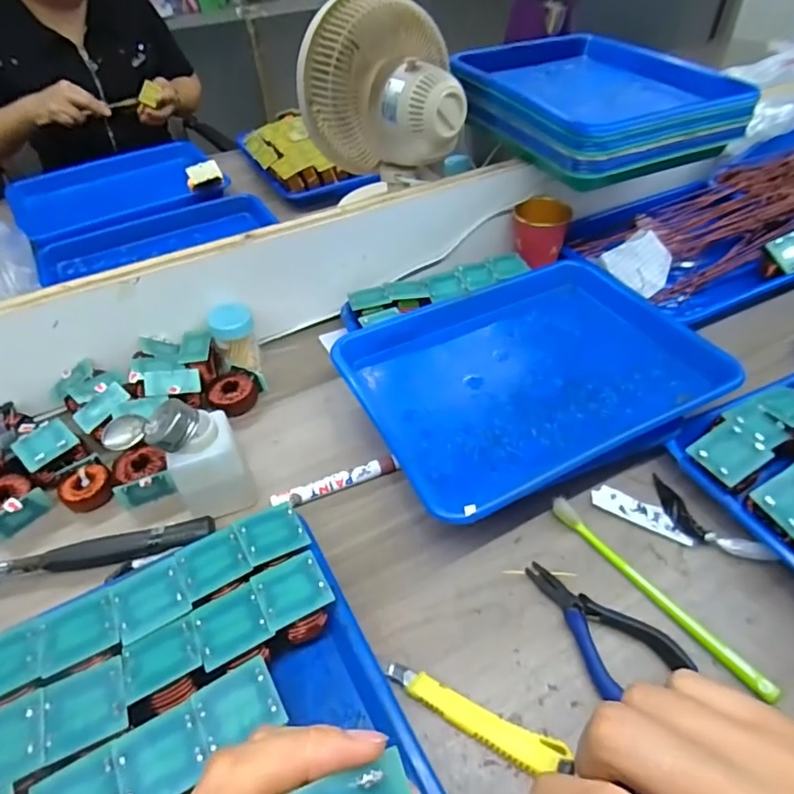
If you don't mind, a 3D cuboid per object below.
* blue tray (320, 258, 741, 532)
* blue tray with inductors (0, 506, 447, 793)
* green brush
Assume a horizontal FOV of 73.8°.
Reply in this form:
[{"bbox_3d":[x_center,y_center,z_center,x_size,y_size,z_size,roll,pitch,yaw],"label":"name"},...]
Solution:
[{"bbox_3d":[0.132,-0.026,0.533,0.332,0.048,0.247,-22,49,-17],"label":"blue tray"},{"bbox_3d":[-0.106,0.234,0.301,0.236,0.051,0.316,-24,49,-19],"label":"blue tray with inductors"},{"bbox_3d":[0.193,0.146,0.403,0.013,0.012,0.189,-29,51,-23],"label":"green brush"}]

